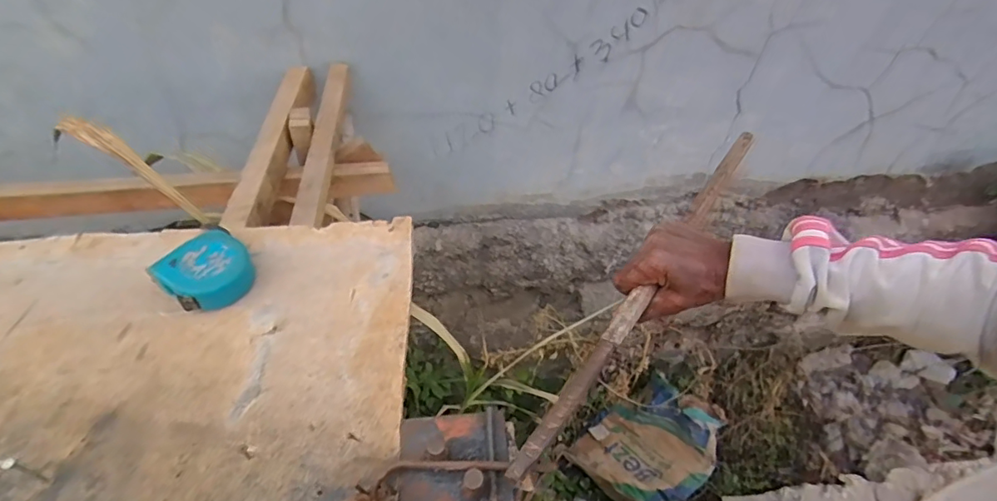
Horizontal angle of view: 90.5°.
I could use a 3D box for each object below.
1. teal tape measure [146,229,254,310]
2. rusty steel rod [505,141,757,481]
[{"bbox_3d":[-0.295,0.021,0.505,0.078,0.038,0.082,29,53,20],"label":"teal tape measure"},{"bbox_3d":[0.180,0.007,0.527,0.020,0.017,0.563,31,51,21],"label":"rusty steel rod"}]

